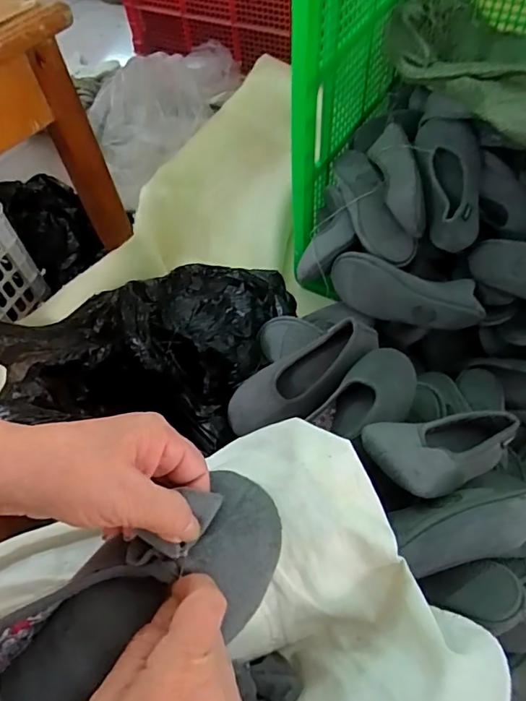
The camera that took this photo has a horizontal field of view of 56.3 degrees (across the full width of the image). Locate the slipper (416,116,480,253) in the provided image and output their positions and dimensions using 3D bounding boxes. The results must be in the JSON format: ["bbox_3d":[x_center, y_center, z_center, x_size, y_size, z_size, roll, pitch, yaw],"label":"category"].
[{"bbox_3d":[0.287,-0.261,0.762,0.105,0.065,0.220,6,57,8],"label":"slipper"}]

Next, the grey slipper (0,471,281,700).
[{"bbox_3d":[-0.078,0.156,0.275,0.215,0.044,0.085,-36,62,-20],"label":"grey slipper"}]

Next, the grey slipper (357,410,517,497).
[{"bbox_3d":[0.204,0.106,0.556,0.215,0.064,0.088,-2,48,-39],"label":"grey slipper"}]

